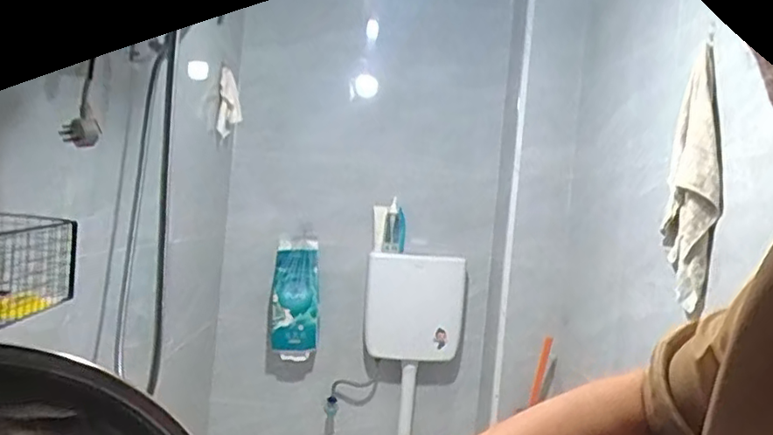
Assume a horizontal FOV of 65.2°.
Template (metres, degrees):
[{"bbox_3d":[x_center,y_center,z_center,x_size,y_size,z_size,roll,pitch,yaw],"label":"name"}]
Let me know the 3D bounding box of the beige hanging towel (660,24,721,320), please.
[{"bbox_3d":[0.637,-0.086,1.275,0.068,0.529,0.140,5,0,7],"label":"beige hanging towel"}]

